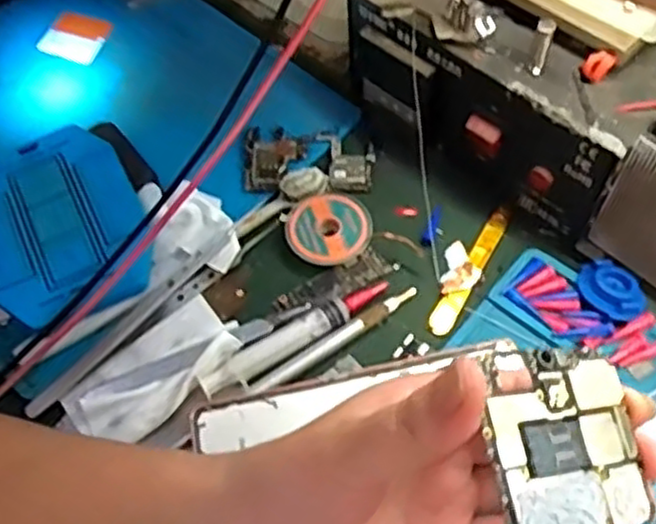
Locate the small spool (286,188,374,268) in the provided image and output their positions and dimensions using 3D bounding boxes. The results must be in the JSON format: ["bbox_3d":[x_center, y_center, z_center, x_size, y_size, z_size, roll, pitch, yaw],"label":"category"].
[{"bbox_3d":[0.000,-0.019,0.398,0.045,0.012,0.046,-2,59,3],"label":"small spool"}]

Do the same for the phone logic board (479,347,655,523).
[{"bbox_3d":[0.073,0.055,0.224,0.064,0.004,0.055,5,64,-32],"label":"phone logic board"}]

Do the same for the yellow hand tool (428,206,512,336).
[{"bbox_3d":[0.076,0.004,0.388,0.012,0.004,0.086,26,64,18],"label":"yellow hand tool"}]

